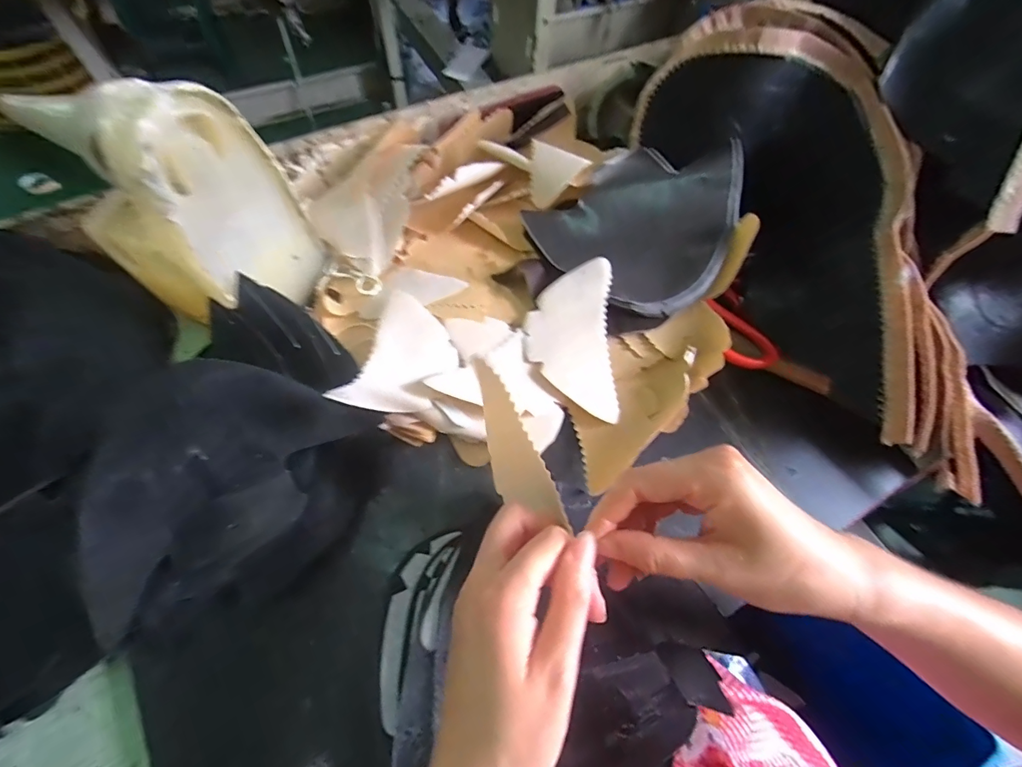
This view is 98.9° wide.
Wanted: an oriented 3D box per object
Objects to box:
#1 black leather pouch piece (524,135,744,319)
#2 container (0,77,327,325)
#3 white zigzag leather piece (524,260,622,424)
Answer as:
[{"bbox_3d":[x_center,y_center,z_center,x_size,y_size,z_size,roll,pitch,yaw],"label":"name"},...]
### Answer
[{"bbox_3d":[0.125,-0.160,0.415,0.170,0.027,0.171,38,89,18],"label":"black leather pouch piece"},{"bbox_3d":[-0.246,-0.135,0.338,0.110,0.185,0.123,24,65,8],"label":"container"},{"bbox_3d":[0.052,-0.043,0.376,0.075,0.018,0.141,1,64,-3],"label":"white zigzag leather piece"}]

